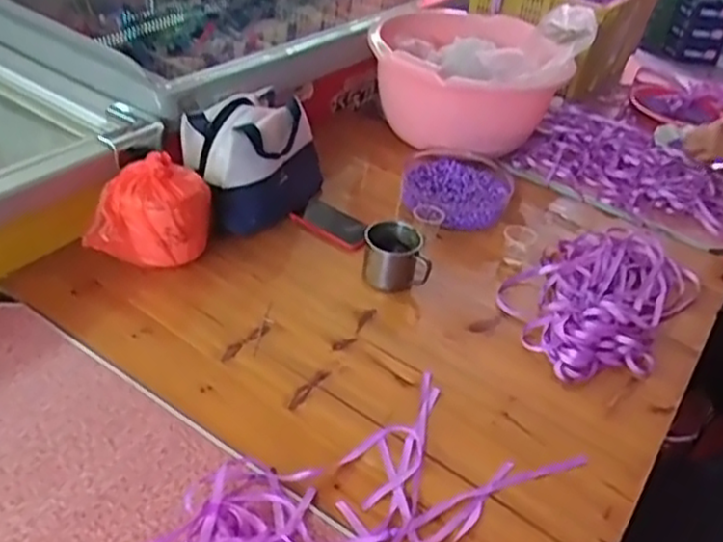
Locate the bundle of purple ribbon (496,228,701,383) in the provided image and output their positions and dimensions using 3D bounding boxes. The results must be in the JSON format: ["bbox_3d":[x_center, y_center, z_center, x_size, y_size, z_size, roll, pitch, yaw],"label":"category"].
[{"bbox_3d":[0.364,0.031,1.093,0.241,0.050,0.386,29,41,25],"label":"bundle of purple ribbon"}]

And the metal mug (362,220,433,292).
[{"bbox_3d":[0.051,-0.023,1.090,0.099,0.079,0.099,6,37,-4],"label":"metal mug"}]

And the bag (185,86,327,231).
[{"bbox_3d":[-0.182,-0.190,1.169,0.165,0.172,0.244,20,38,14],"label":"bag"}]

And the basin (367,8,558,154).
[{"bbox_3d":[0.211,-0.379,1.475,0.334,0.220,0.419,22,39,17],"label":"basin"}]

